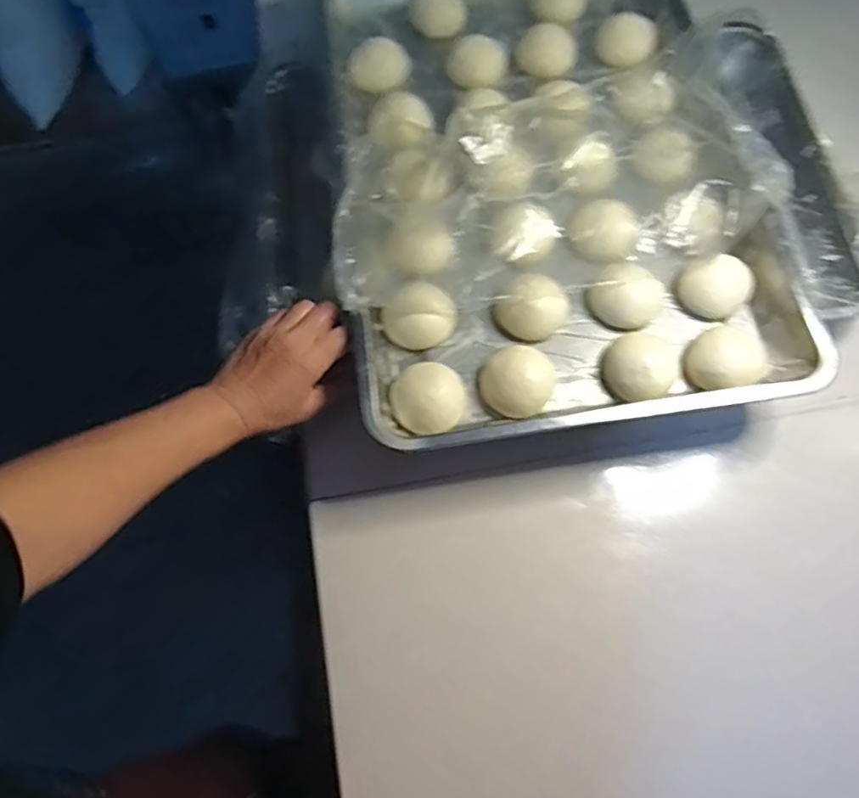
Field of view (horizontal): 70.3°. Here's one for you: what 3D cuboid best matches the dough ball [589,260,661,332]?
[{"bbox_3d":[0.180,-0.093,0.558,0.064,0.031,0.053,30,78,14],"label":"dough ball"}]

